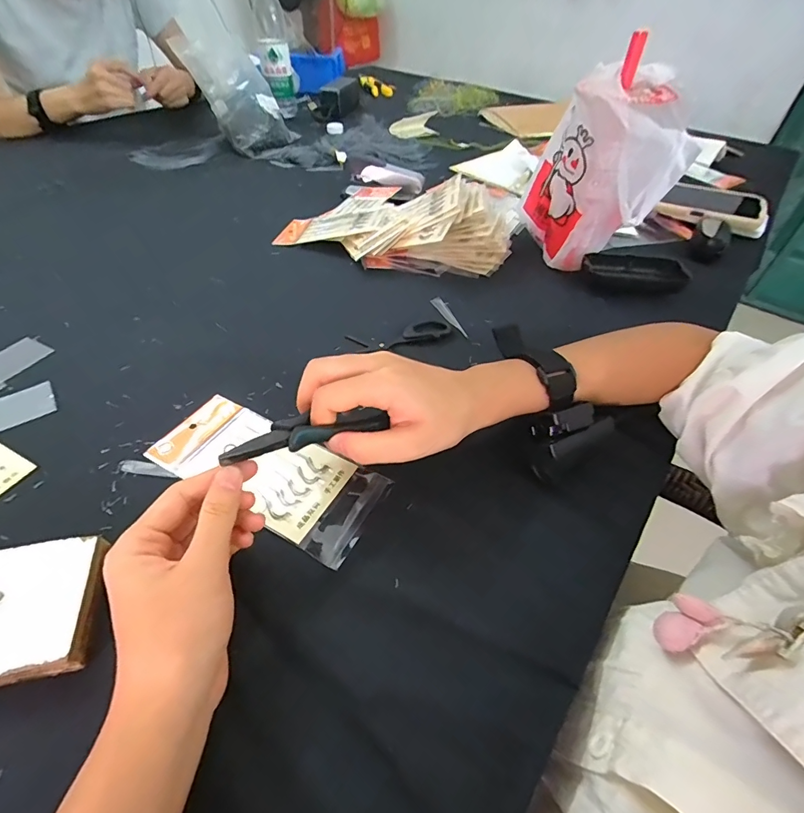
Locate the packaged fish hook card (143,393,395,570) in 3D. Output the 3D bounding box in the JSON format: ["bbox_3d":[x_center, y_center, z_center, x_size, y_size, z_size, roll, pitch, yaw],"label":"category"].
[{"bbox_3d":[-0.099,0.044,0.306,0.172,0.004,0.072,23,51,18],"label":"packaged fish hook card"}]

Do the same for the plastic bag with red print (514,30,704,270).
[{"bbox_3d":[0.213,-0.254,0.453,0.094,0.192,0.150,-11,49,-12],"label":"plastic bag with red print"}]

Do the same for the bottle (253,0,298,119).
[{"bbox_3d":[-0.256,-0.714,0.832,0.065,0.208,0.057,-10,49,-12],"label":"bottle"}]

